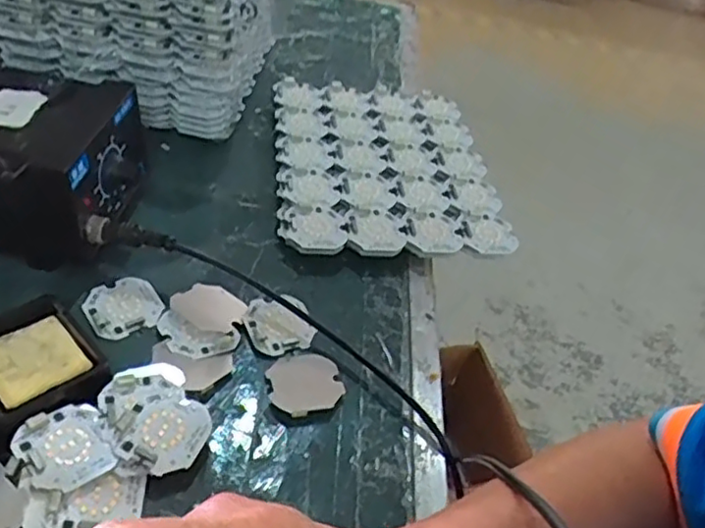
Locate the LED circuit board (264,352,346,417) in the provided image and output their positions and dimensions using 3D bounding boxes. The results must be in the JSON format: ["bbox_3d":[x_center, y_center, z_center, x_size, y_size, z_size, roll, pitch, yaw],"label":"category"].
[{"bbox_3d":[-0.030,0.076,0.416,0.046,0.006,0.046,-8,48,-23],"label":"LED circuit board"}]

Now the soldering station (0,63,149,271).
[{"bbox_3d":[-0.233,-0.071,0.454,0.147,0.099,0.111,12,44,-3],"label":"soldering station"}]

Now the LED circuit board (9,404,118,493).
[{"bbox_3d":[-0.152,0.094,0.341,0.043,0.009,0.045,-27,58,-36],"label":"LED circuit board"}]

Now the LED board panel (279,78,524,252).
[{"bbox_3d":[0.025,-0.095,0.579,0.183,0.024,0.232,3,45,-13],"label":"LED board panel"}]

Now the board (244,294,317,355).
[{"bbox_3d":[-0.050,0.040,0.442,0.043,0.007,0.045,-13,56,-27],"label":"board"}]

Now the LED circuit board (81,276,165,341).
[{"bbox_3d":[-0.154,0.028,0.433,0.047,0.004,0.048,-16,52,-29],"label":"LED circuit board"}]

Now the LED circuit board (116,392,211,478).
[{"bbox_3d":[-0.104,0.094,0.362,0.043,0.004,0.046,24,46,0],"label":"LED circuit board"}]

